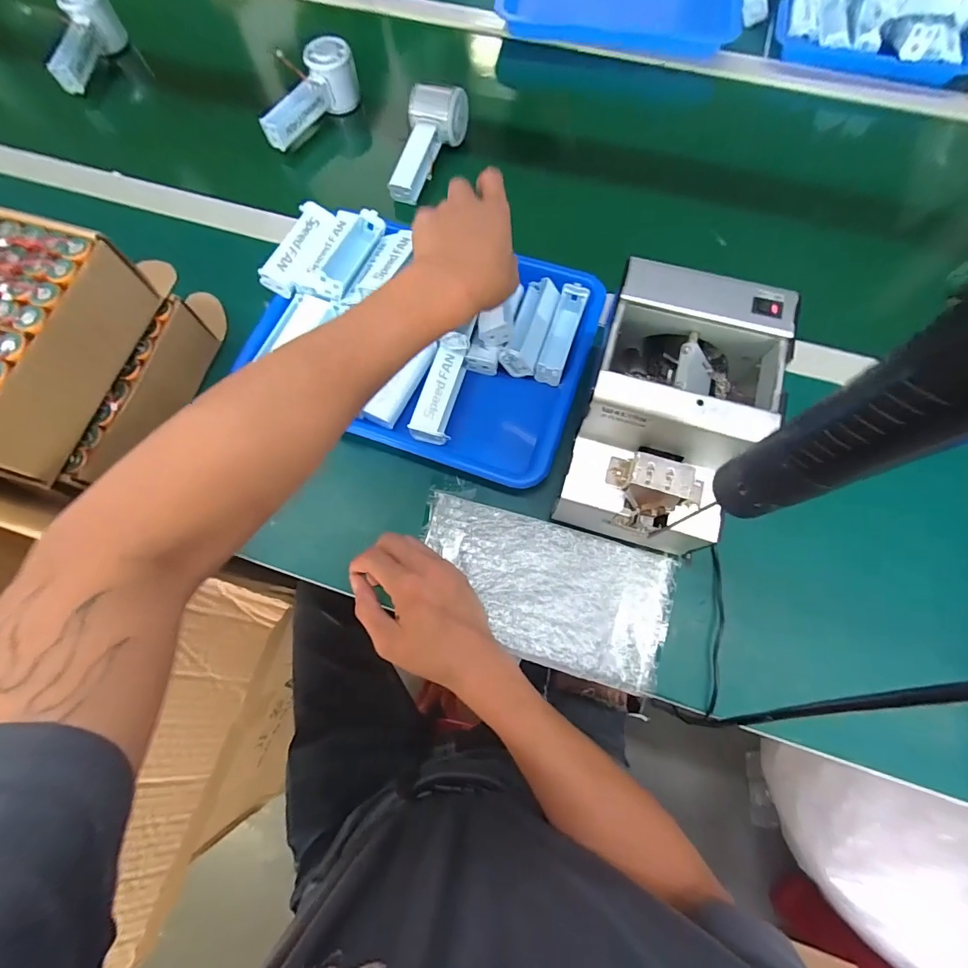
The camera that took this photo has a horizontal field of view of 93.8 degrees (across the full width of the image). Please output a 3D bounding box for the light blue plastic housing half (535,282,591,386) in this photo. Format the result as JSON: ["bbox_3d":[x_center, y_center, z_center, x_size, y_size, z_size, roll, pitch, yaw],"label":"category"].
[{"bbox_3d":[0.081,-0.154,0.467,0.027,0.027,0.101,18,73,7],"label":"light blue plastic housing half"}]

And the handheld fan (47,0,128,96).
[{"bbox_3d":[-0.545,-0.600,0.617,0.060,0.059,0.143,1,72,2],"label":"handheld fan"}]

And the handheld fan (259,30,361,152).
[{"bbox_3d":[-0.231,-0.497,0.580,0.048,0.061,0.152,38,76,13],"label":"handheld fan"}]

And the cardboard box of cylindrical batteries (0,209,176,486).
[{"bbox_3d":[-0.414,-0.126,0.369,0.198,0.079,0.210,12,72,5],"label":"cardboard box of cylindrical batteries"}]

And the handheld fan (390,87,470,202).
[{"bbox_3d":[-0.075,-0.417,0.560,0.053,0.052,0.147,25,88,8],"label":"handheld fan"}]

